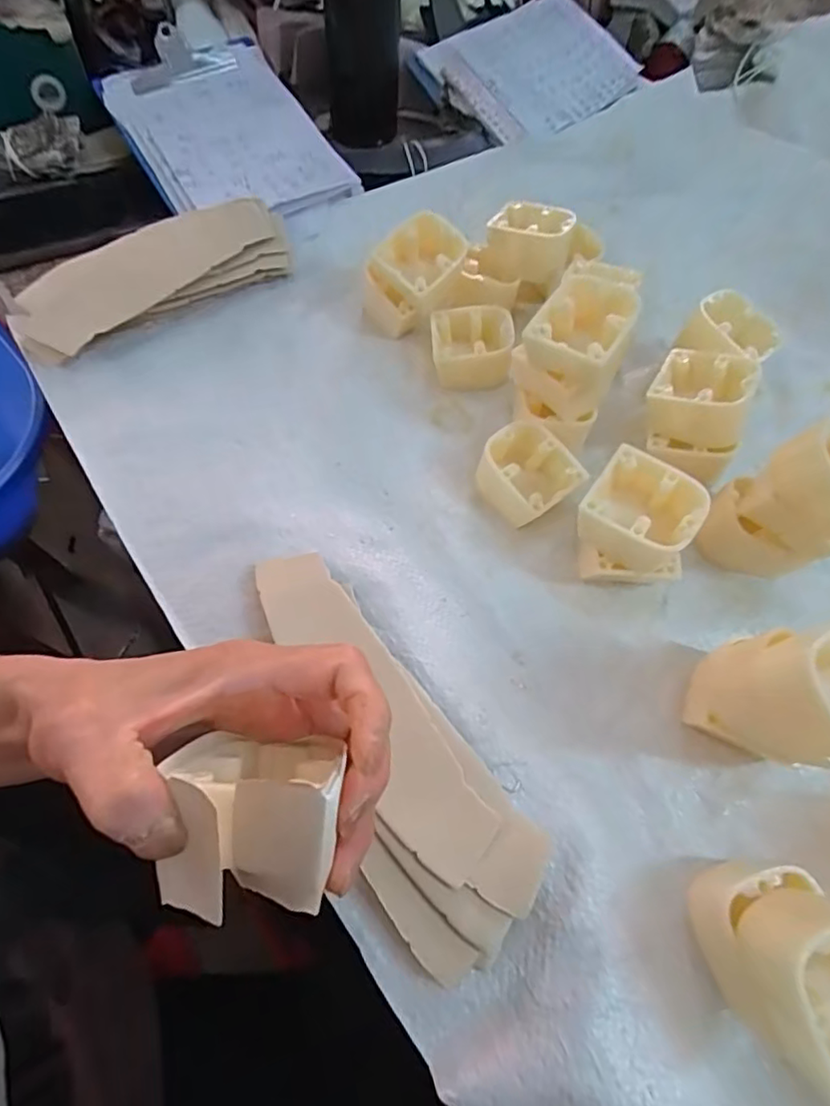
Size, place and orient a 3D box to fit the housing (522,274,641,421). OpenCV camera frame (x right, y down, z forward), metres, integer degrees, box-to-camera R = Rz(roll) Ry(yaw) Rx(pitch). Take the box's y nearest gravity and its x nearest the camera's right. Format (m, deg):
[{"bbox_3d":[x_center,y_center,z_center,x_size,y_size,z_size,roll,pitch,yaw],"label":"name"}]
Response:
[{"bbox_3d":[0.096,-0.120,0.351,0.050,0.064,0.055,29,64,12],"label":"housing"}]

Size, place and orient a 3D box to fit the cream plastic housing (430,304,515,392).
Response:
[{"bbox_3d":[0.040,-0.146,0.416,0.054,0.030,0.046,-2,61,-4],"label":"cream plastic housing"}]

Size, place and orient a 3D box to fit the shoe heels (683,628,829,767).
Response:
[{"bbox_3d":[0.174,0.070,0.274,0.059,0.097,0.057,-12,63,-10],"label":"shoe heels"}]

